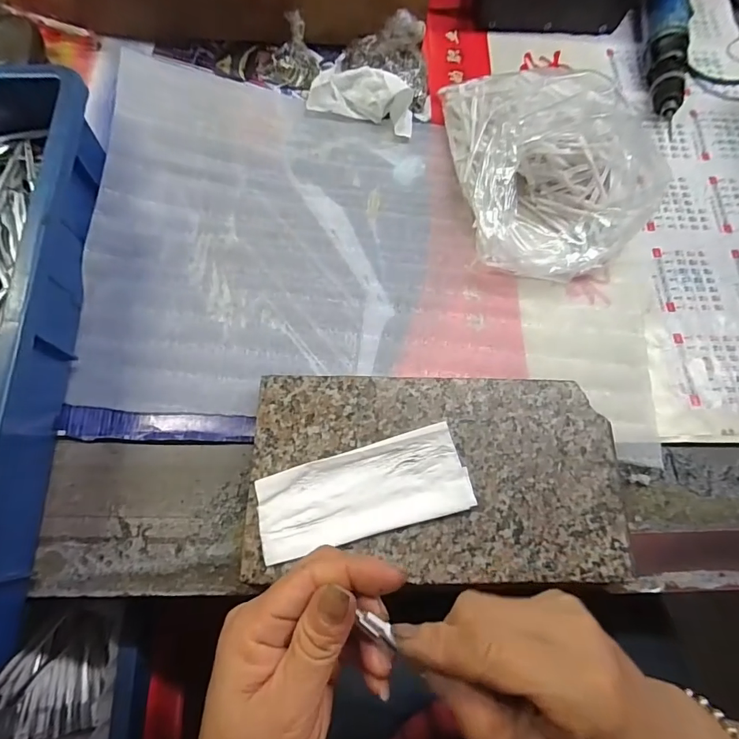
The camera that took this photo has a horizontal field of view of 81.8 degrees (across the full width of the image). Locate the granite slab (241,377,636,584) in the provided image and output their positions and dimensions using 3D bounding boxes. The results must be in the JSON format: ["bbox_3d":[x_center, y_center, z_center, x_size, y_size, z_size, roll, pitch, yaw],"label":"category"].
[{"bbox_3d":[0.044,0.073,0.296,0.240,0.032,0.130,1,71,-2],"label":"granite slab"}]

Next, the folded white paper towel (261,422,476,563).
[{"bbox_3d":[-0.004,0.078,0.271,0.131,0.011,0.054,-15,72,-7],"label":"folded white paper towel"}]

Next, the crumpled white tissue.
[{"bbox_3d":[-0.006,-0.252,0.394,0.098,0.041,0.048,11,71,2],"label":"crumpled white tissue"}]

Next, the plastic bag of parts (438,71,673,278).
[{"bbox_3d":[0.147,-0.176,0.359,0.137,0.075,0.205,-3,71,-3],"label":"plastic bag of parts"}]

